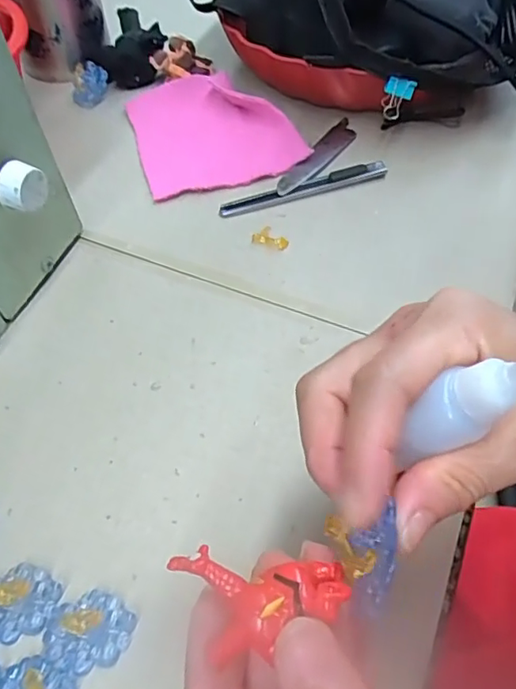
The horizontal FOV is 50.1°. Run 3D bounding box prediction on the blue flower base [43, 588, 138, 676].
[{"bbox_3d":[-0.075,0.125,0.242,0.035,0.009,0.032,15,58,10],"label":"blue flower base"}]

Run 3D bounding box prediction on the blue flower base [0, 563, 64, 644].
[{"bbox_3d":[-0.110,0.115,0.248,0.034,0.009,0.031,12,58,8],"label":"blue flower base"}]

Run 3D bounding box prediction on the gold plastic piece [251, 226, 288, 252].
[{"bbox_3d":[0.009,-0.072,0.370,0.025,0.004,0.013,17,59,11],"label":"gold plastic piece"}]

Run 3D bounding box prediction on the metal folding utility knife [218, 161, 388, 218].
[{"bbox_3d":[0.034,-0.111,0.394,0.124,0.010,0.014,-16,58,-10],"label":"metal folding utility knife"}]

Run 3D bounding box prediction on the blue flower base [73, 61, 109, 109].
[{"bbox_3d":[-0.140,-0.217,0.460,0.027,0.018,0.040,-1,57,0],"label":"blue flower base"}]

